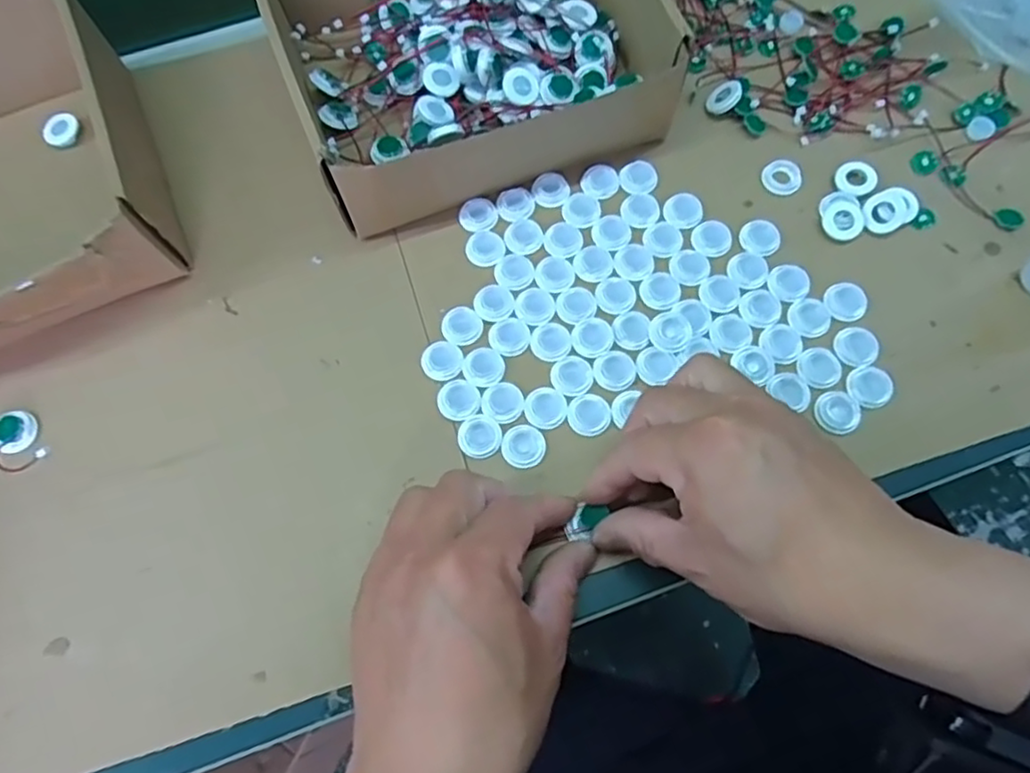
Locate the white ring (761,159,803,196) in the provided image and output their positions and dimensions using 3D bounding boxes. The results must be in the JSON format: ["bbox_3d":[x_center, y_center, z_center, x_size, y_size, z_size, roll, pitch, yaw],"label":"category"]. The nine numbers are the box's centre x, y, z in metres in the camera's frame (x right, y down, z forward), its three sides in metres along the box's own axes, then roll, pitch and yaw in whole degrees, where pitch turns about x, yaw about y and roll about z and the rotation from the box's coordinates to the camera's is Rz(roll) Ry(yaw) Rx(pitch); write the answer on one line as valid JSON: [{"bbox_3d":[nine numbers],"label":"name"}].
[{"bbox_3d":[0.161,-0.127,0.399,0.022,0.004,0.023,-1,70,2],"label":"white ring"}]

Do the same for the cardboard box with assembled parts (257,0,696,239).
[{"bbox_3d":[-0.030,-0.212,0.400,0.214,0.062,0.197,-23,71,-6],"label":"cardboard box with assembled parts"}]

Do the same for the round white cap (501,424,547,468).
[{"bbox_3d":[0.004,0.031,0.347,0.022,0.004,0.022,-1,70,2],"label":"round white cap"}]

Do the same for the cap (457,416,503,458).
[{"bbox_3d":[-0.019,0.026,0.348,0.023,0.004,0.022,-1,70,2],"label":"cap"}]

